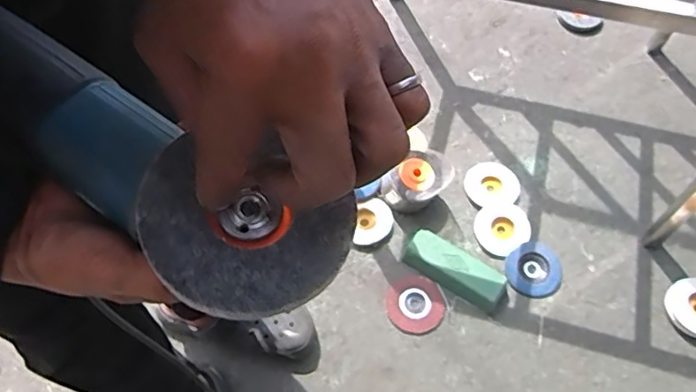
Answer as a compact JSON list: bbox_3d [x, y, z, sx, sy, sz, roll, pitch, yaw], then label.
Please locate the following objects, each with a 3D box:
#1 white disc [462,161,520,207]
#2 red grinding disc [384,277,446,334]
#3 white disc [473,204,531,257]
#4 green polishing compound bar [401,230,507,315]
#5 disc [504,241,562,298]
[{"bbox_3d":[0.270,-0.023,1.050,0.099,0.011,0.100,-1,59,1],"label":"white disc"},{"bbox_3d":[0.111,0.181,0.935,0.094,0.011,0.095,-1,59,1],"label":"red grinding disc"},{"bbox_3d":[0.278,0.062,1.000,0.094,0.014,0.093,0,64,0],"label":"white disc"},{"bbox_3d":[0.180,0.123,0.943,0.175,0.037,0.065,31,65,19],"label":"green polishing compound bar"},{"bbox_3d":[0.322,0.129,0.961,0.097,0.012,0.088,-27,62,-14],"label":"disc"}]

